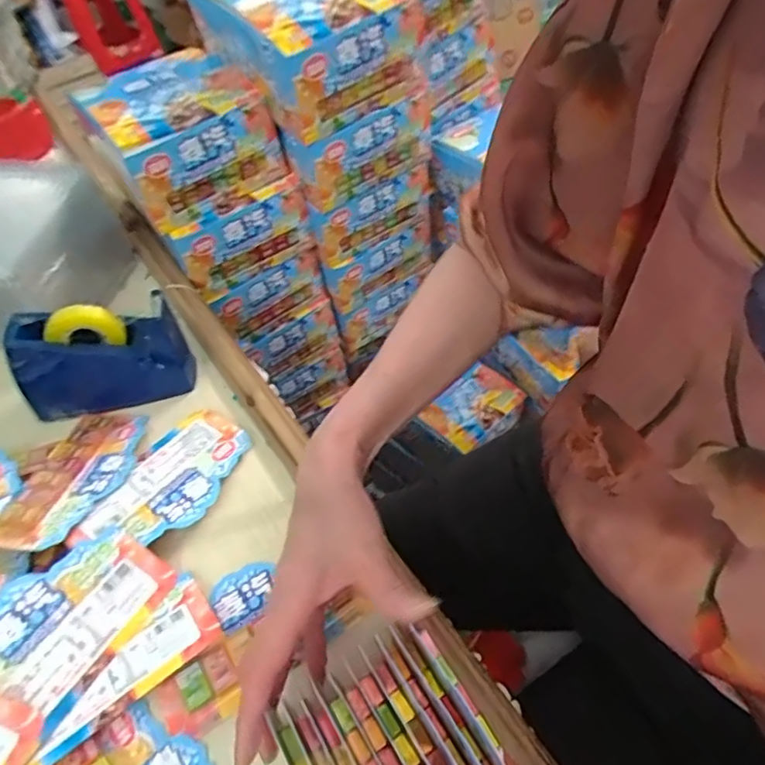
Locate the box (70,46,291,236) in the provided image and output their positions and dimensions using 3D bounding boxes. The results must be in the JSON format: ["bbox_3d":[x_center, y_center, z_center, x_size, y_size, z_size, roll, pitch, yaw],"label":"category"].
[{"bbox_3d":[-0.216,-0.262,0.603,0.153,0.096,0.157,-33,54,-22],"label":"box"}]

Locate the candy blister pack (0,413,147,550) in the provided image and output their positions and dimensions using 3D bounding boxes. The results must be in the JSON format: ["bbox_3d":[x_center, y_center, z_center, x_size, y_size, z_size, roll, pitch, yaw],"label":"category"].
[{"bbox_3d":[-0.237,0.069,0.444,0.074,0.013,0.137,6,37,10],"label":"candy blister pack"}]

